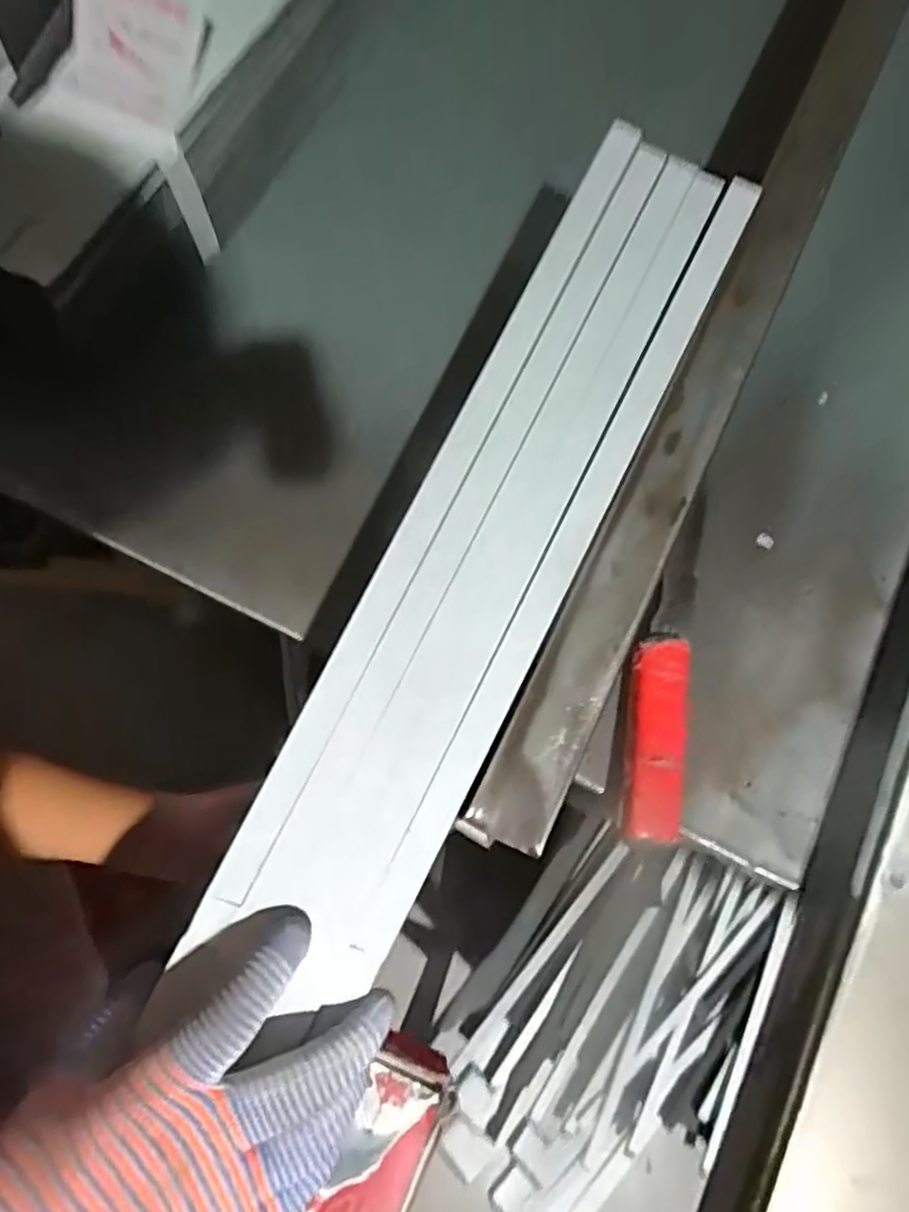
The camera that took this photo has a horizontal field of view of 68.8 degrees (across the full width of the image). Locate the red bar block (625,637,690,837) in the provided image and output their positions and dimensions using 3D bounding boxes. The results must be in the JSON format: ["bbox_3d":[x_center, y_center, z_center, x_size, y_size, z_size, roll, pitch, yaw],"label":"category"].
[{"bbox_3d":[0.114,0.073,0.379,0.030,0.024,0.113,9,77,1],"label":"red bar block"}]

